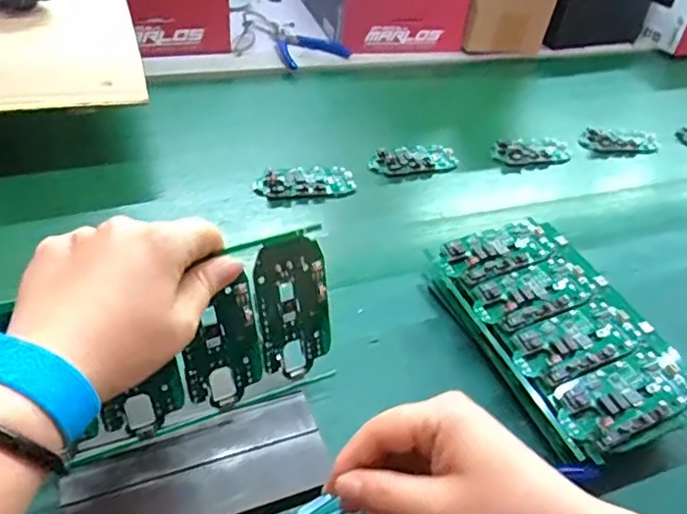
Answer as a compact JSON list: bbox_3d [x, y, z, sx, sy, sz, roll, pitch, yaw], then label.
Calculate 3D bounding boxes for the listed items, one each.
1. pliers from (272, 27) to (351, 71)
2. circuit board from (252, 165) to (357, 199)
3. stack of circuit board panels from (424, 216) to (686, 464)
[{"bbox_3d":[-0.056,-0.298,0.820,0.098,0.013,0.120,-17,49,-25],"label":"pliers"},{"bbox_3d":[-0.038,-0.072,0.594,0.099,0.016,0.042,-9,46,-17],"label":"circuit board"},{"bbox_3d":[0.159,0.058,0.450,0.123,0.051,0.194,-13,47,-21],"label":"stack of circuit board panels"}]

